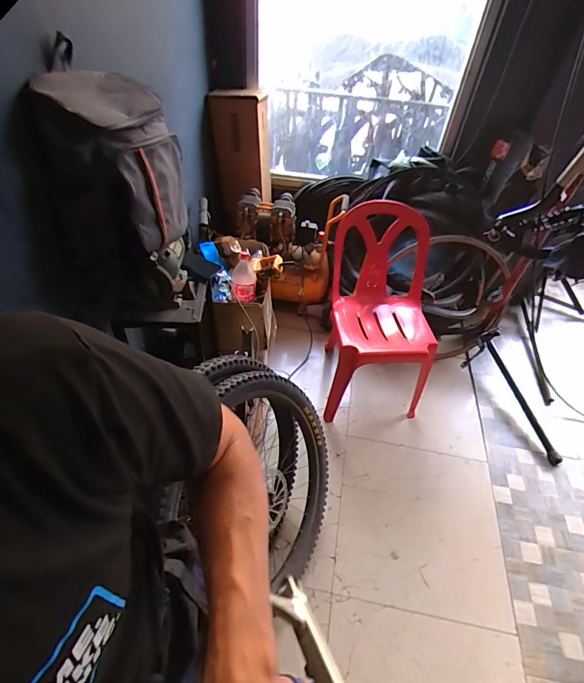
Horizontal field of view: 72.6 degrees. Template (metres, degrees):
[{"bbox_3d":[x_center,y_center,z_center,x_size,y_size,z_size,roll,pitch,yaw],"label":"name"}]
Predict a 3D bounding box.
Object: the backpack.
[{"bbox_3d":[-0.391,-0.344,0.944,0.226,0.461,0.325,-3,47,-8],"label":"backpack"}]

